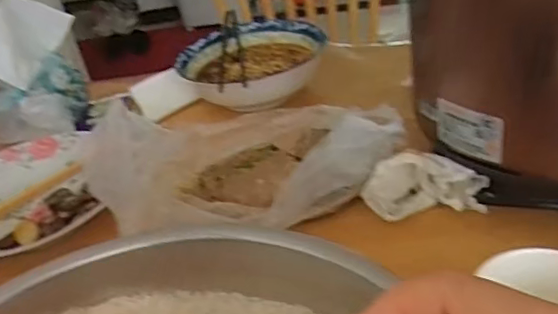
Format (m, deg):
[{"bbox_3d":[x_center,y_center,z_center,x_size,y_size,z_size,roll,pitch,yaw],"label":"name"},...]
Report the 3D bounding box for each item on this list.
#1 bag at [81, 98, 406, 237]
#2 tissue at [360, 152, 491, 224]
[{"bbox_3d":[-0.036,0.005,0.501,0.271,0.065,0.134,-4,33,11],"label":"bag"},{"bbox_3d":[0.113,0.022,0.456,0.092,0.047,0.034,-8,33,4],"label":"tissue"}]

